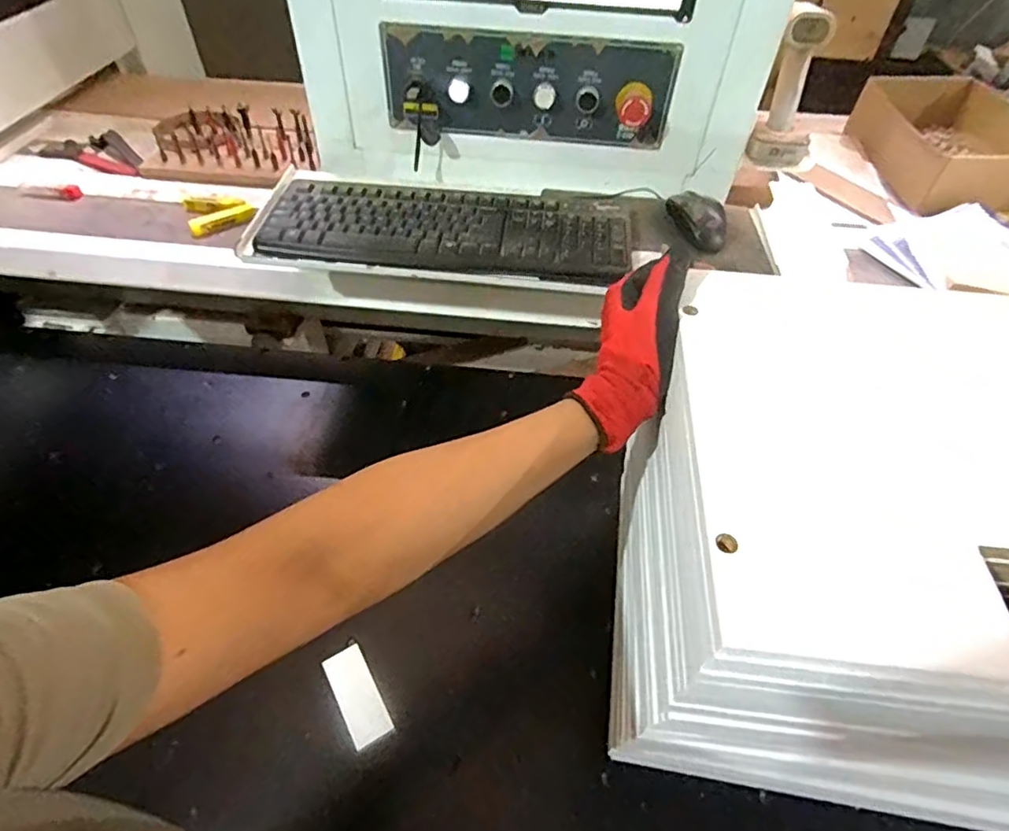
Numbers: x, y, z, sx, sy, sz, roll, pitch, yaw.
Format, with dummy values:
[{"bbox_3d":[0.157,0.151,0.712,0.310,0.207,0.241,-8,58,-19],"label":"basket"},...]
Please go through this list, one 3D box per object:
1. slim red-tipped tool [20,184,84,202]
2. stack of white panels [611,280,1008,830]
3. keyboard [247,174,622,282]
[{"bbox_3d":[-0.724,-0.354,0.917,0.089,0.018,0.024,1,49,-1],"label":"slim red-tipped tool"},{"bbox_3d":[0.303,0.121,0.464,0.377,0.317,0.288,6,50,4],"label":"stack of white panels"},{"bbox_3d":[-0.068,-0.228,0.697,0.424,0.021,0.147,6,50,4],"label":"keyboard"}]

